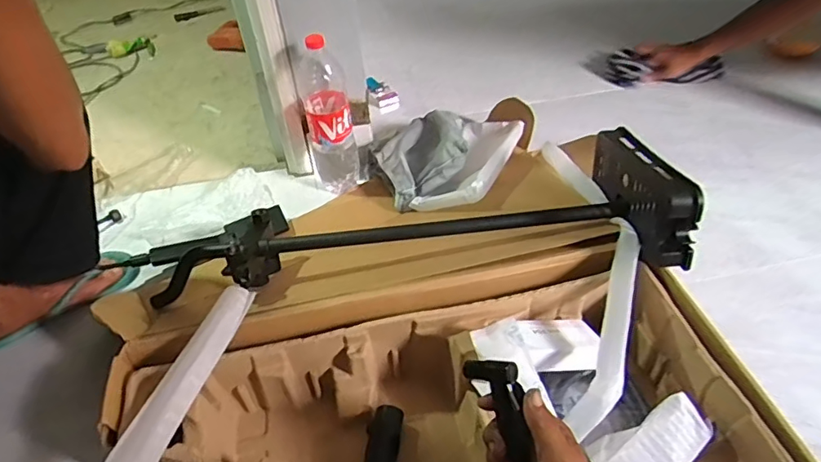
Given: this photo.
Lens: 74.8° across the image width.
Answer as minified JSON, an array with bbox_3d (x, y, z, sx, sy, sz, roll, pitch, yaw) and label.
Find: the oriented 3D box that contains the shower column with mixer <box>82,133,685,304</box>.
[{"bbox_3d":[-0.018,-0.011,0.809,0.770,0.190,0.267,-4,45,-1],"label":"shower column with mixer"}]

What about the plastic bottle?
[{"bbox_3d":[-0.152,-0.209,1.021,0.090,0.314,0.076,-14,46,-10],"label":"plastic bottle"}]

